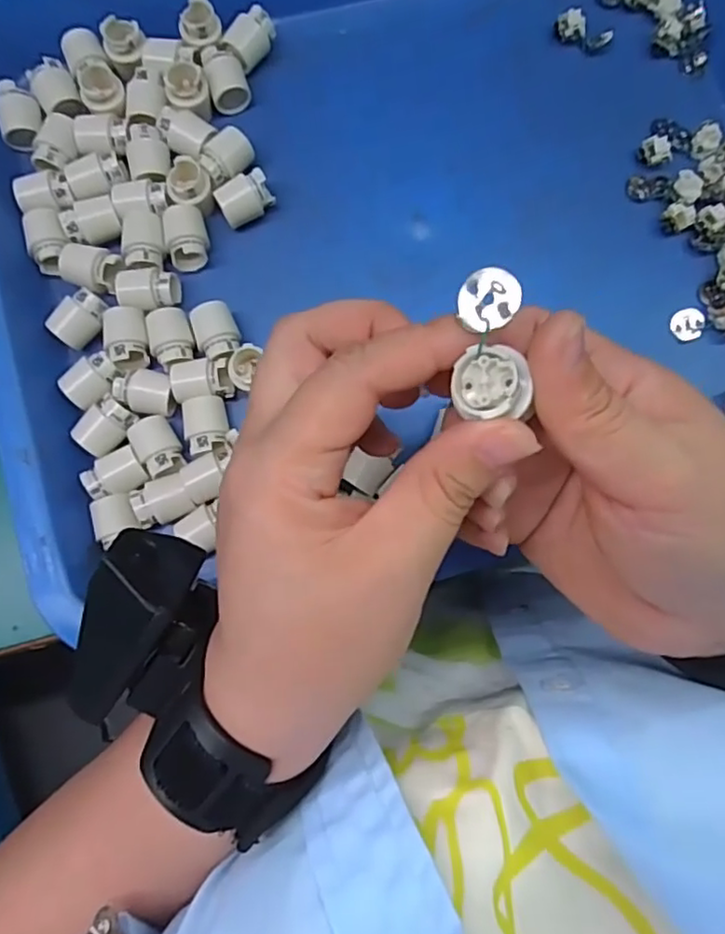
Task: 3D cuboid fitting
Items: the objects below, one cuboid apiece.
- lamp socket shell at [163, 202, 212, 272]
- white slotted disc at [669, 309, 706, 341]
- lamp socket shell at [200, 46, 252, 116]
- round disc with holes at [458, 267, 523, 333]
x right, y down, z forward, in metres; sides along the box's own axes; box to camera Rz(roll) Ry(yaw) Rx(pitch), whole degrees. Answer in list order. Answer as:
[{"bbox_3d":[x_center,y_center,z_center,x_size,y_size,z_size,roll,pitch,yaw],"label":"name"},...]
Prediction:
[{"bbox_3d":[-0.088,-0.115,0.318,0.020,0.015,0.029,-15,82,-6],"label":"lamp socket shell"},{"bbox_3d":[0.172,-0.075,0.332,0.016,0.004,0.016,1,81,-4],"label":"white slotted disc"},{"bbox_3d":[-0.072,-0.205,0.333,0.021,0.018,0.028,-15,82,-6],"label":"lamp socket shell"},{"bbox_3d":[0.031,-0.042,0.156,0.014,0.004,0.015,3,98,20],"label":"round disc with holes"}]

